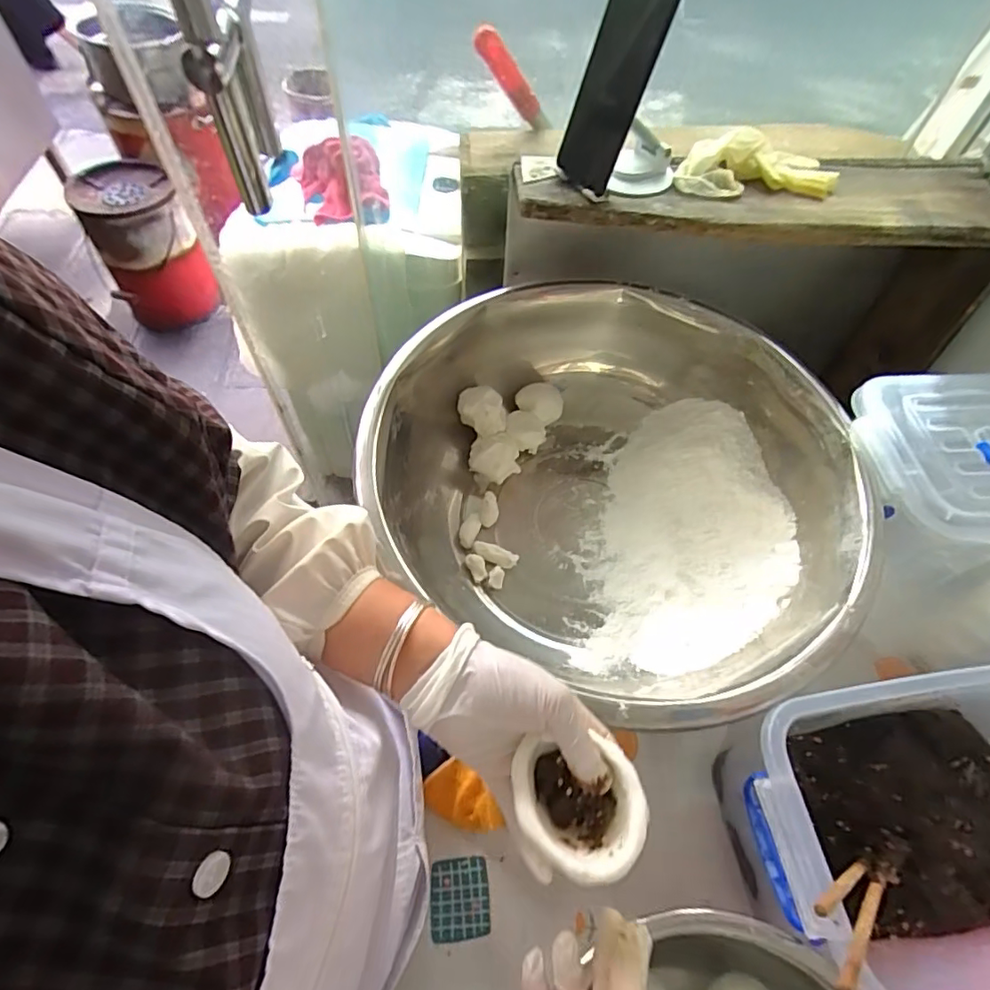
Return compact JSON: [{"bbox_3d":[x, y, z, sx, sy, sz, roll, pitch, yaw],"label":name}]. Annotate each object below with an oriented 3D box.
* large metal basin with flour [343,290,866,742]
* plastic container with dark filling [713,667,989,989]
[{"bbox_3d":[0.130,-0.026,0.609,0.464,0.157,0.410,39,65,18],"label":"large metal basin with flour"},{"bbox_3d":[0.332,0.259,0.443,0.284,0.152,0.185,-5,60,-6],"label":"plastic container with dark filling"}]

